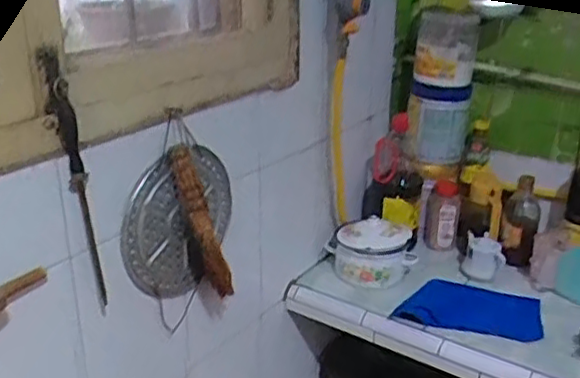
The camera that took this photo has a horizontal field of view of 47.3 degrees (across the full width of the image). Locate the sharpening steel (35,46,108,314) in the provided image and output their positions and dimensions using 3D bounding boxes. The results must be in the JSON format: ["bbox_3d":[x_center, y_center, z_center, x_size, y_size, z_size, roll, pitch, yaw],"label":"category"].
[{"bbox_3d":[-0.271,-0.006,0.836,0.026,0.338,0.034,-19,29,-39],"label":"sharpening steel"}]

